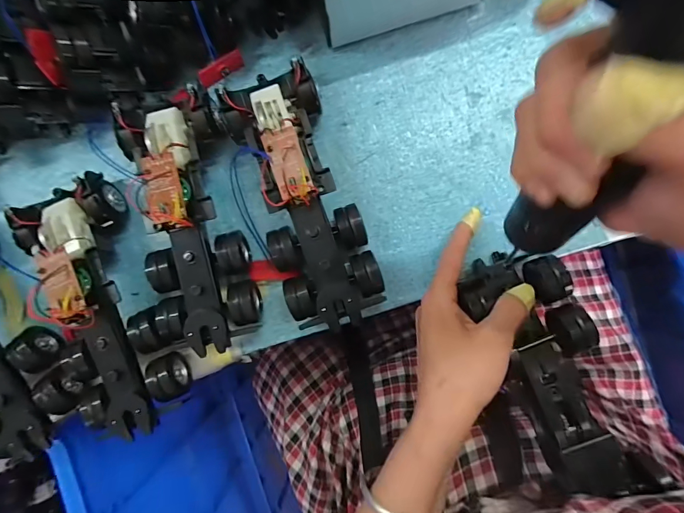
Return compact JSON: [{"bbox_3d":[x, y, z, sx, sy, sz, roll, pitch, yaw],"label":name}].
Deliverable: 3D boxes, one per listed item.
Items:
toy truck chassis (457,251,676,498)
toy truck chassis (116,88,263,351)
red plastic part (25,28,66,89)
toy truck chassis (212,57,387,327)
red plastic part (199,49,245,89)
[{"bbox_3d":[0.144,0.080,0.259,0.072,0.045,0.172,-20,80,4],"label":"toy truck chassis"},{"bbox_3d":[-0.122,-0.023,0.266,0.090,0.044,0.189,-11,88,4],"label":"toy truck chassis"},{"bbox_3d":[-0.213,-0.142,0.264,0.013,0.012,0.038,-9,110,4],"label":"red plastic part"},{"bbox_3d":[-0.029,-0.040,0.268,0.072,0.057,0.187,-19,88,4],"label":"toy truck chassis"},{"bbox_3d":[-0.095,-0.148,0.290,0.039,0.010,0.009,-41,86,-15],"label":"red plastic part"}]

